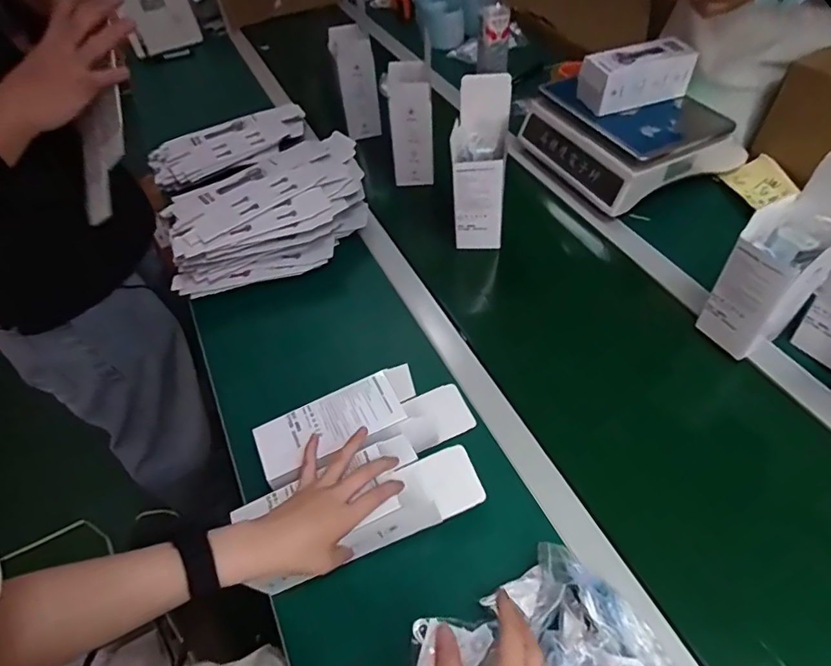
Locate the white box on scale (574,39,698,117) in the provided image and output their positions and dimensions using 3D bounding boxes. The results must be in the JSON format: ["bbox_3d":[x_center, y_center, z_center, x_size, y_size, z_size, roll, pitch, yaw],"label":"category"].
[{"bbox_3d":[0.360,-0.419,0.815,0.165,0.072,0.072,-17,54,-9],"label":"white box on scale"}]

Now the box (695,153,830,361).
[{"bbox_3d":[0.420,-0.079,0.581,0.078,0.231,0.087,-27,56,-16],"label":"box"}]

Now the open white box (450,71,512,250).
[{"bbox_3d":[0.096,-0.247,0.754,0.076,0.236,0.089,0,53,4],"label":"open white box"}]

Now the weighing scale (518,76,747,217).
[{"bbox_3d":[0.380,-0.358,0.886,0.271,0.107,0.284,-23,55,-13],"label":"weighing scale"}]

